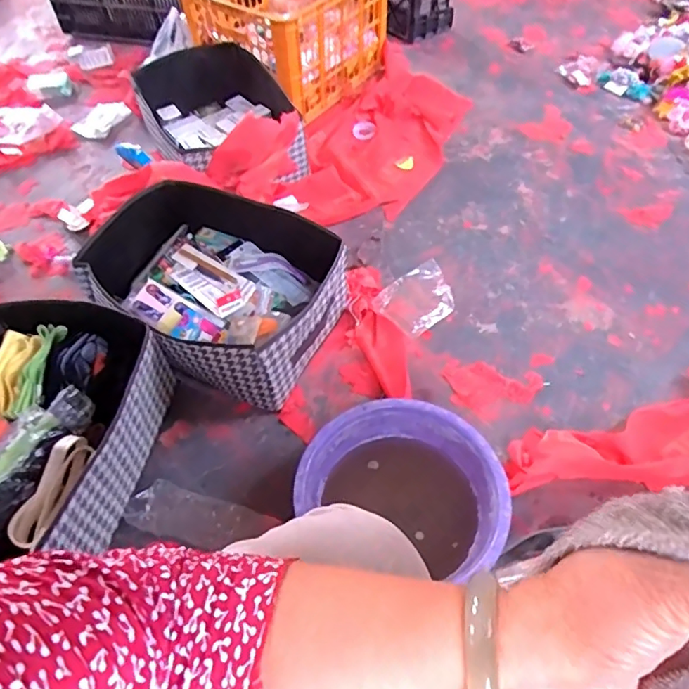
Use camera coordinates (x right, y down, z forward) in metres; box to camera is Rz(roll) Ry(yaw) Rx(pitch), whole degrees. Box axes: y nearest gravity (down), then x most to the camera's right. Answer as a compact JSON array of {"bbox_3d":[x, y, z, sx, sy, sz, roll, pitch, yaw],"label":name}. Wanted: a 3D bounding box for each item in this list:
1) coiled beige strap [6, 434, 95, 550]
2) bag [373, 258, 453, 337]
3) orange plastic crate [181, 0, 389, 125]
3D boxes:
[{"bbox_3d":[-0.429,0.211,0.794,0.045,0.031,0.155,25,77,18],"label":"coiled beige strap"},{"bbox_3d":[0.155,-0.090,1.095,0.178,0.037,0.127,-37,60,-23],"label":"bag"},{"bbox_3d":[-0.128,-0.927,1.517,0.397,0.232,0.565,31,62,21],"label":"orange plastic crate"}]

